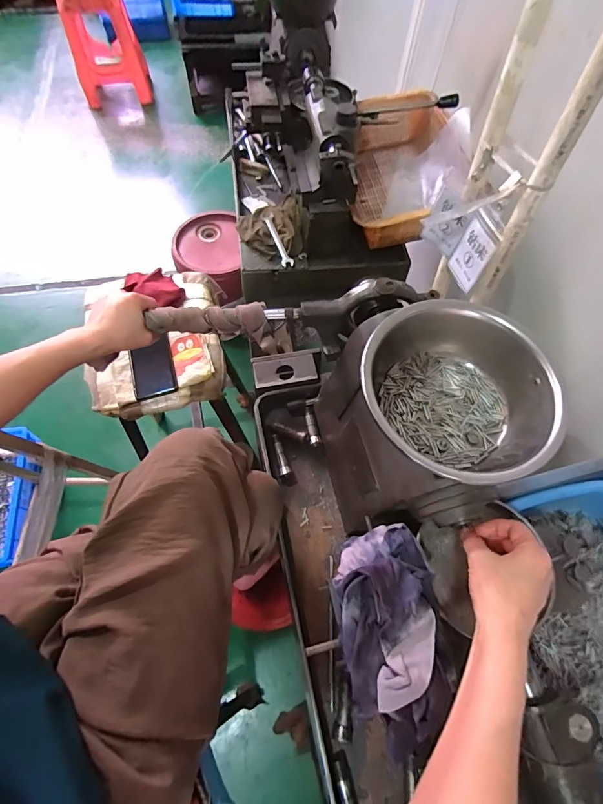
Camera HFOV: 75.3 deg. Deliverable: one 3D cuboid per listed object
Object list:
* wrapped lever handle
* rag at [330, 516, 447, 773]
[{"bbox_3d":[-0.028,-0.120,0.508,0.348,0.041,0.034,-6,63,8],"label":"wrapped lever handle"},{"bbox_3d":[0.086,0.209,0.358,0.095,0.055,0.183,-7,64,-6],"label":"rag"}]

